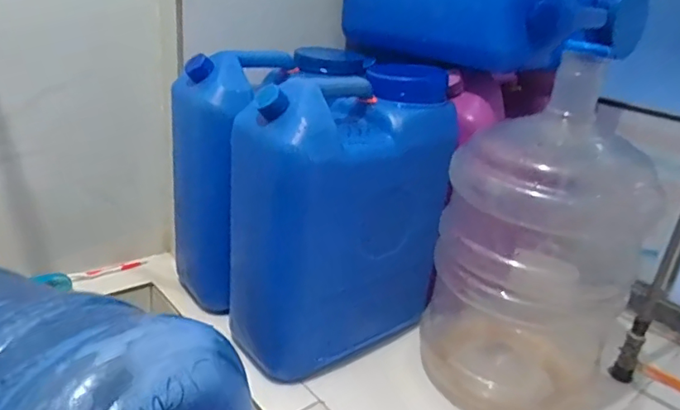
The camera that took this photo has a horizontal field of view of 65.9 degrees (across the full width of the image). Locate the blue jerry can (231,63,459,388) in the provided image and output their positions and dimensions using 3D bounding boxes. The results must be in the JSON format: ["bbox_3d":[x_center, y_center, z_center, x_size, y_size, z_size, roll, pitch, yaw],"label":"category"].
[{"bbox_3d":[0.006,0.013,0.755,0.291,0.375,0.157,-12,30,-36],"label":"blue jerry can"}]

